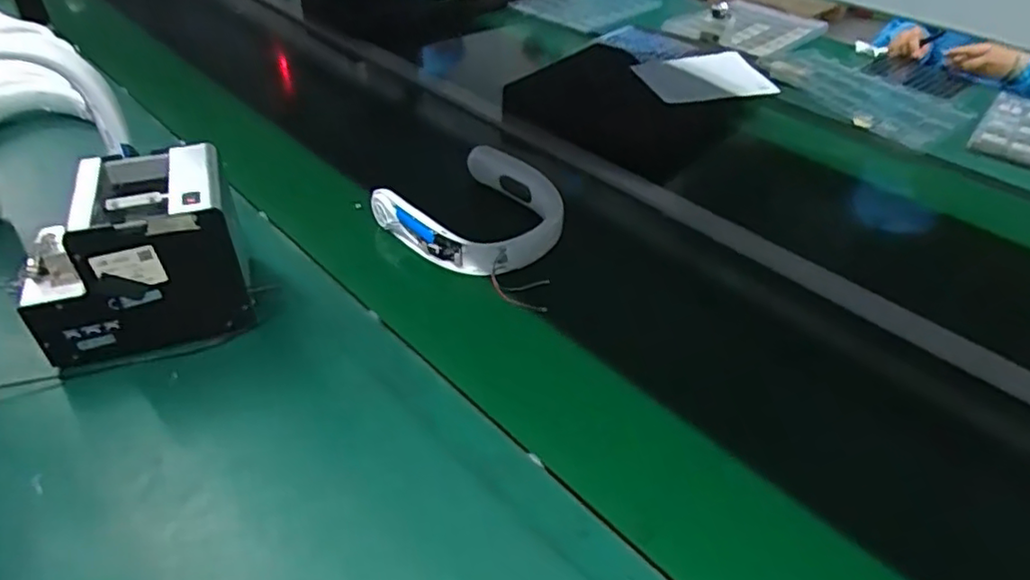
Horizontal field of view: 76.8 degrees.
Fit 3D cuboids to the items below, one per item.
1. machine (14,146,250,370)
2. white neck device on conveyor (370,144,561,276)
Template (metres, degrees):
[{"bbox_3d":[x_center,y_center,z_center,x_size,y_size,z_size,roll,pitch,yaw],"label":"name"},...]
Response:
[{"bbox_3d":[-0.357,-0.037,0.615,0.171,0.138,0.132,-13,42,-18],"label":"machine"},{"bbox_3d":[-0.043,-0.097,0.797,0.196,0.052,0.191,33,49,31],"label":"white neck device on conveyor"}]

